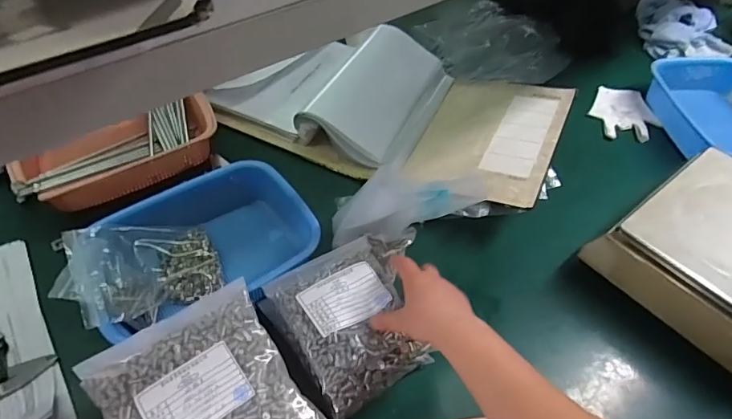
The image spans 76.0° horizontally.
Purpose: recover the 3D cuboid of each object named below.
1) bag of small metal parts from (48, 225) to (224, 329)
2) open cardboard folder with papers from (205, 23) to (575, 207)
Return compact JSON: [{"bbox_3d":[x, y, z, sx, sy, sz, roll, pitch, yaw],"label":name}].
[{"bbox_3d":[-0.286,0.074,0.602,0.169,0.079,0.131,-29,60,-25],"label":"bag of small metal parts"},{"bbox_3d":[0.031,-0.214,0.845,0.614,0.081,0.376,24,53,13],"label":"open cardboard folder with papers"}]

